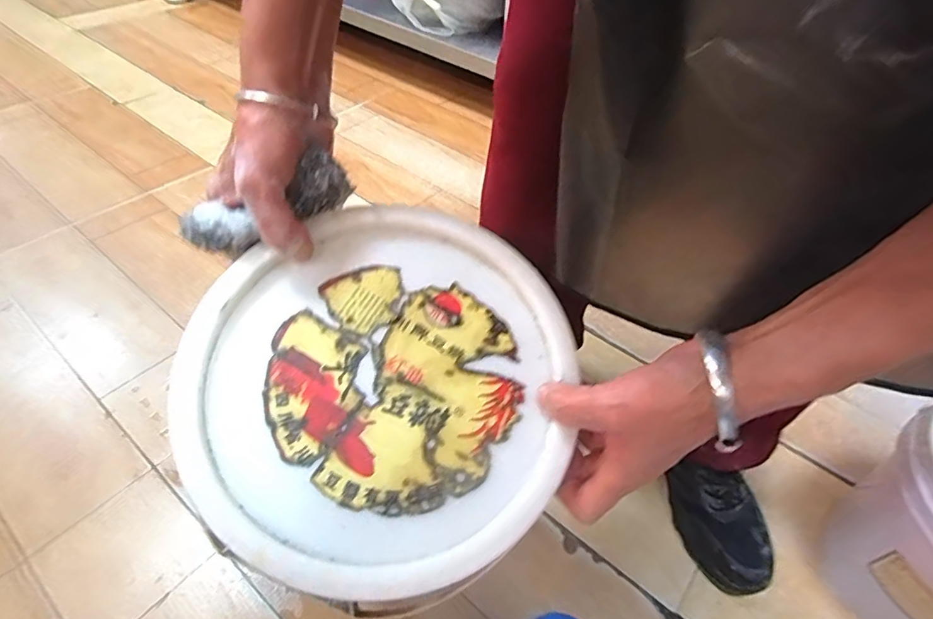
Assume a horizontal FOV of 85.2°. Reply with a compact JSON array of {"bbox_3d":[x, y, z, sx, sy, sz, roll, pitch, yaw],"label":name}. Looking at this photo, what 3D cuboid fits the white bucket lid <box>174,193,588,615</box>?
[{"bbox_3d":[-0.048,0.042,0.312,0.231,0.016,0.224,2,66,-6],"label":"white bucket lid"}]

